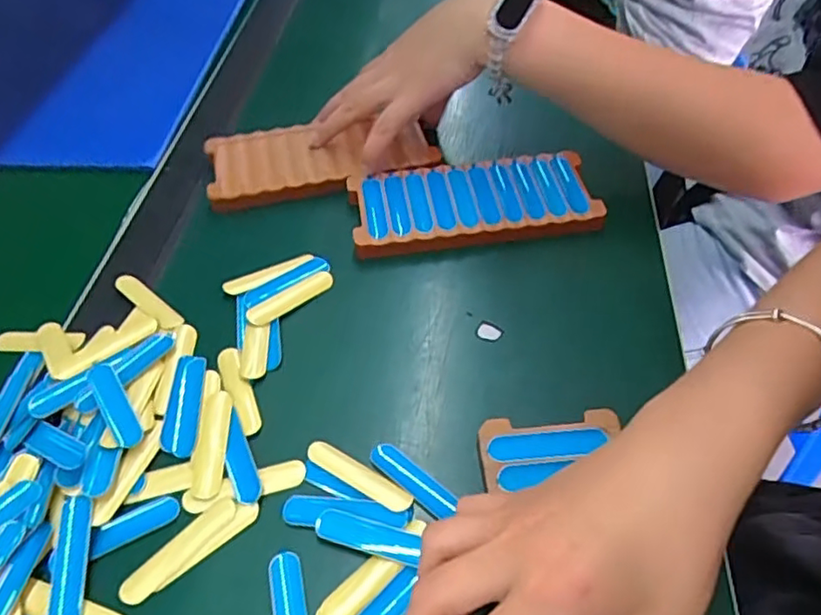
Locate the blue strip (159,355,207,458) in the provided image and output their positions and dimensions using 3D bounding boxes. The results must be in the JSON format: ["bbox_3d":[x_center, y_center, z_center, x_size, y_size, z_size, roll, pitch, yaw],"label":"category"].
[{"bbox_3d":[-0.130,0.054,0.349,0.019,0.004,0.062,-4,51,-2],"label":"blue strip"}]

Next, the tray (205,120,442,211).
[{"bbox_3d":[-0.069,-0.116,0.480,0.172,0.019,0.074,-9,52,-7],"label":"tray"}]

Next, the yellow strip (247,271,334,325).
[{"bbox_3d":[-0.077,-0.007,0.400,0.062,0.006,0.015,-34,58,-24],"label":"yellow strip"}]

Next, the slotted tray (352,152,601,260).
[{"bbox_3d":[0.045,-0.078,0.449,0.171,0.023,0.075,-7,51,-5],"label":"slotted tray"}]

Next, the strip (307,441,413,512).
[{"bbox_3d":[-0.027,0.088,0.320,0.062,0.004,0.013,26,56,20],"label":"strip"}]

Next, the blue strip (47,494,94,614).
[{"bbox_3d":[-0.163,0.122,0.292,0.016,0.004,0.062,-5,61,-8],"label":"blue strip"}]

